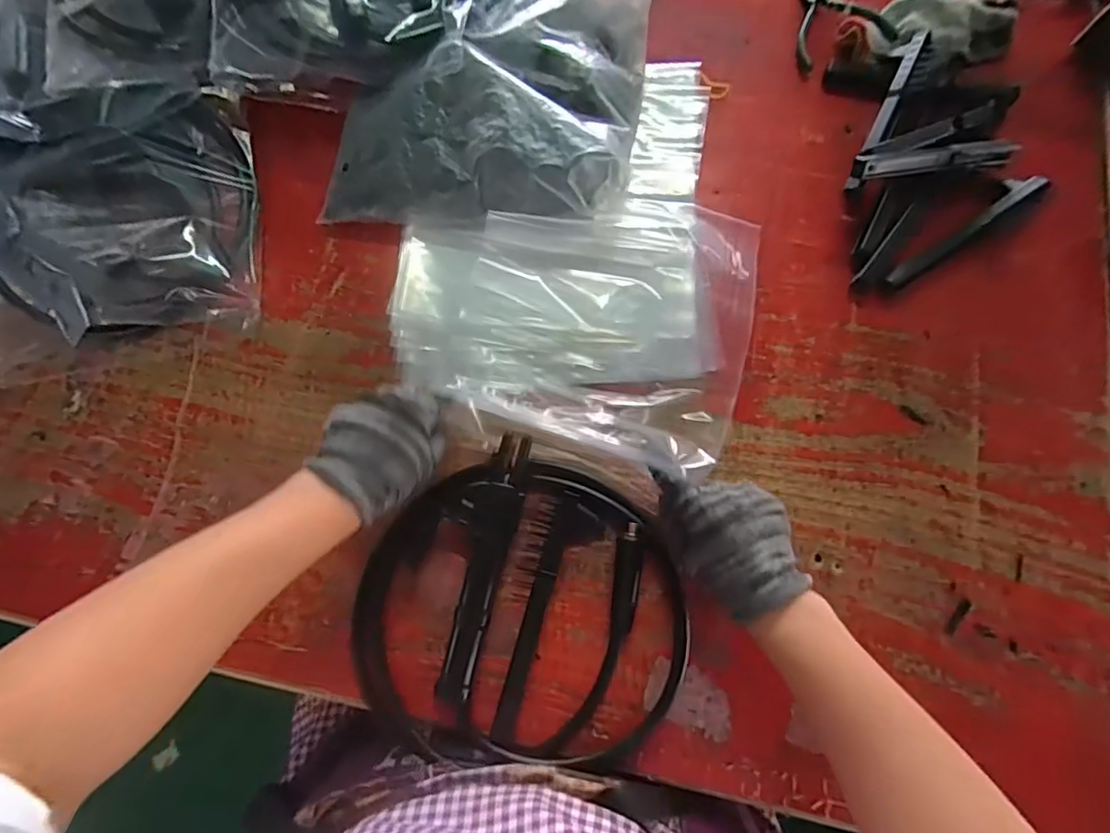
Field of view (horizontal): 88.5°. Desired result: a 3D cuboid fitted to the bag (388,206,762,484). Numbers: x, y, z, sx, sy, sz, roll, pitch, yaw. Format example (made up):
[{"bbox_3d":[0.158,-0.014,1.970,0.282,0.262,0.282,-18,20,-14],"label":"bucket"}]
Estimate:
[{"bbox_3d":[0.013,-0.087,0.487,0.308,0.053,0.241,8,75,3],"label":"bag"}]

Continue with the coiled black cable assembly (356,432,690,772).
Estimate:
[{"bbox_3d":[-0.024,0.150,0.425,0.237,0.033,0.237,0,75,1],"label":"coiled black cable assembly"}]

